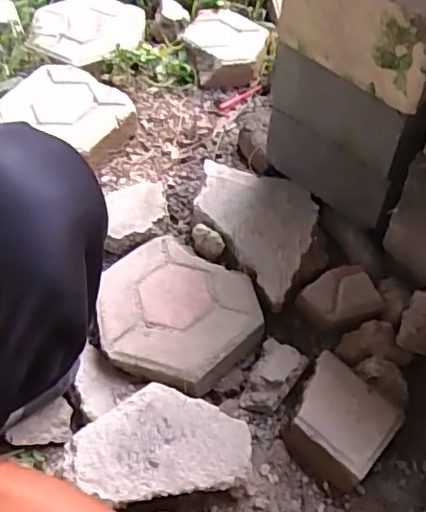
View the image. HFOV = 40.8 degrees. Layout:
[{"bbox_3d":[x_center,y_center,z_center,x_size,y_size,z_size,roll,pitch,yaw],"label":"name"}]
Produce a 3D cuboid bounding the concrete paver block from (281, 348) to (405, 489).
[{"bbox_3d":[0.146,0.186,0.659,0.115,0.054,0.118,36,64,20],"label":"concrete paver block"}]

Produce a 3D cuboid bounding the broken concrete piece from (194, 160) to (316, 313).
[{"bbox_3d":[0.072,-0.055,0.795,0.138,0.030,0.223,-29,63,-18],"label":"broken concrete piece"}]

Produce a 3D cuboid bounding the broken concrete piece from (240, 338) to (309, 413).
[{"bbox_3d":[0.076,0.145,0.698,0.056,0.037,0.089,20,60,12],"label":"broken concrete piece"}]

